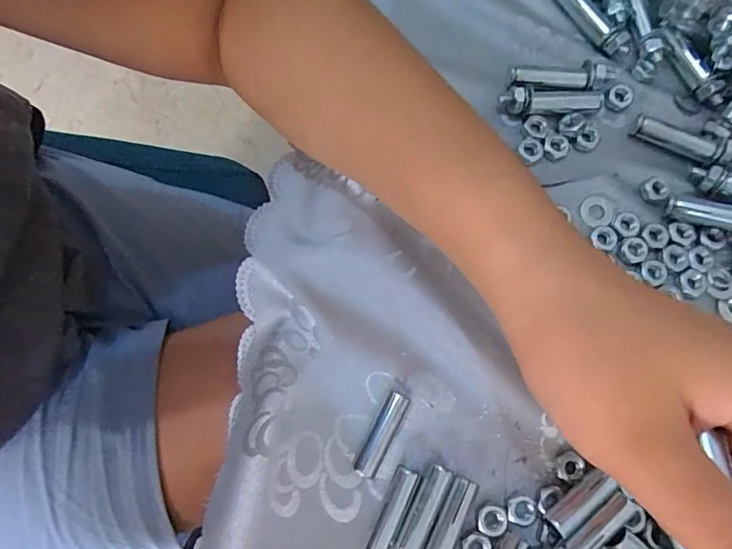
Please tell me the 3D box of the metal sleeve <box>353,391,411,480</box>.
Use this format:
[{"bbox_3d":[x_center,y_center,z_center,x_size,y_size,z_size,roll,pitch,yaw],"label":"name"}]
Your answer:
[{"bbox_3d":[0.007,0.072,0.222,0.010,0.010,0.039,26,76,5],"label":"metal sleeve"}]

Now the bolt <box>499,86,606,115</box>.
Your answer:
[{"bbox_3d":[0.101,-0.093,0.263,0.055,0.010,0.012,0,75,-1],"label":"bolt"}]

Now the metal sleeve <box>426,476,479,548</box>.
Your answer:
[{"bbox_3d":[0.036,0.107,0.215,0.012,0.008,0.039,28,76,6],"label":"metal sleeve"}]

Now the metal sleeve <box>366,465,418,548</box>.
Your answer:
[{"bbox_3d":[0.011,0.103,0.215,0.009,0.009,0.039,23,76,4],"label":"metal sleeve"}]

